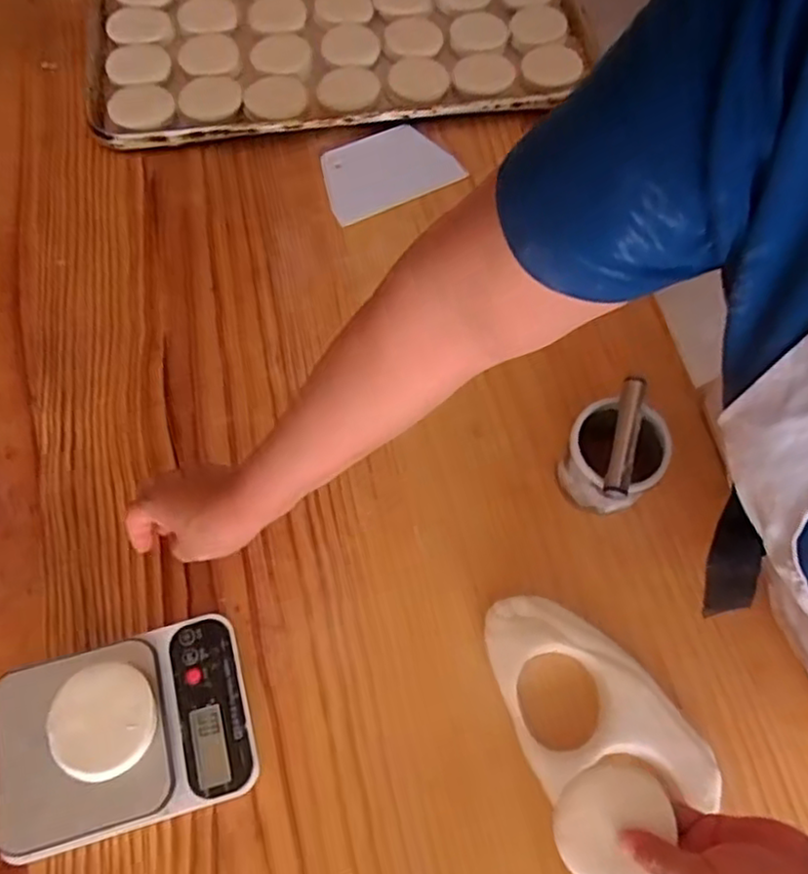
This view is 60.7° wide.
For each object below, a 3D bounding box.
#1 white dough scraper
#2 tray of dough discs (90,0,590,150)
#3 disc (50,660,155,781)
[{"bbox_3d":[-0.018,-0.312,0.804,0.153,0.008,0.097,-22,80,-6],"label":"white dough scraper"},{"bbox_3d":[-0.095,-0.567,0.927,0.625,0.025,0.409,-7,76,-4],"label":"tray of dough discs"},{"bbox_3d":[-0.222,0.208,0.509,0.069,0.019,0.078,-17,68,-10],"label":"disc"}]

